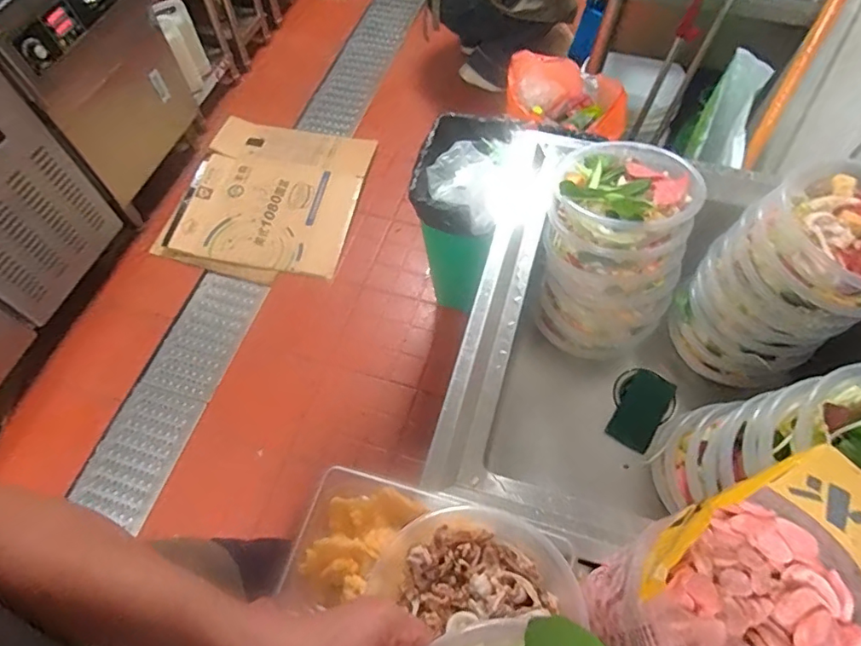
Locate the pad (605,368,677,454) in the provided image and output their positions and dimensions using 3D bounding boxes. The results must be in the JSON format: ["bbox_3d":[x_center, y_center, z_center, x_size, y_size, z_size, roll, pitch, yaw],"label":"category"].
[{"bbox_3d":[0.390,0.160,0.969,0.081,0.015,0.142,34,83,13],"label":"pad"}]

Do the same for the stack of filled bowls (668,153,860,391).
[{"bbox_3d":[0.586,-0.063,0.871,0.210,0.347,0.237,-30,66,-14],"label":"stack of filled bowls"}]

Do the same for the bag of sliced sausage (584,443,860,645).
[{"bbox_3d":[0.258,0.236,0.439,0.192,0.220,0.167,-28,66,-13],"label":"bag of sliced sausage"}]

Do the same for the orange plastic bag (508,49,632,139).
[{"bbox_3d":[0.358,-0.570,1.379,0.309,0.189,0.168,1,62,1],"label":"orange plastic bag"}]

